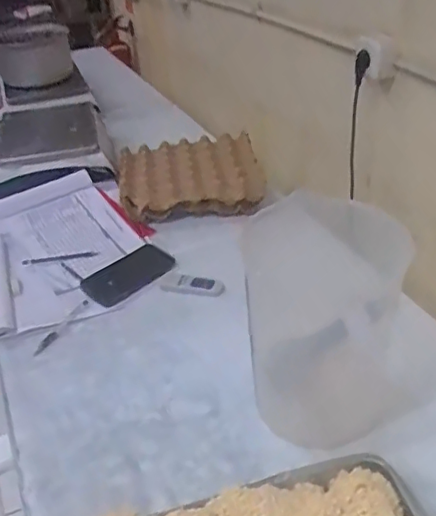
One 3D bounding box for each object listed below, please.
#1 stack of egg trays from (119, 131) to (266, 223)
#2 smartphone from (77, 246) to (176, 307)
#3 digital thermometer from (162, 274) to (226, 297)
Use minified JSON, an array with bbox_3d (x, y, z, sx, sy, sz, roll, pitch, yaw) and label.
[{"bbox_3d":[-0.067,-0.207,1.331,0.315,0.065,0.319,-7,34,-3],"label":"stack of egg trays"},{"bbox_3d":[-0.166,0.030,1.080,0.168,0.008,0.098,-31,49,-30],"label":"smartphone"},{"bbox_3d":[-0.043,0.048,1.035,0.113,0.008,0.042,7,36,17],"label":"digital thermometer"}]

